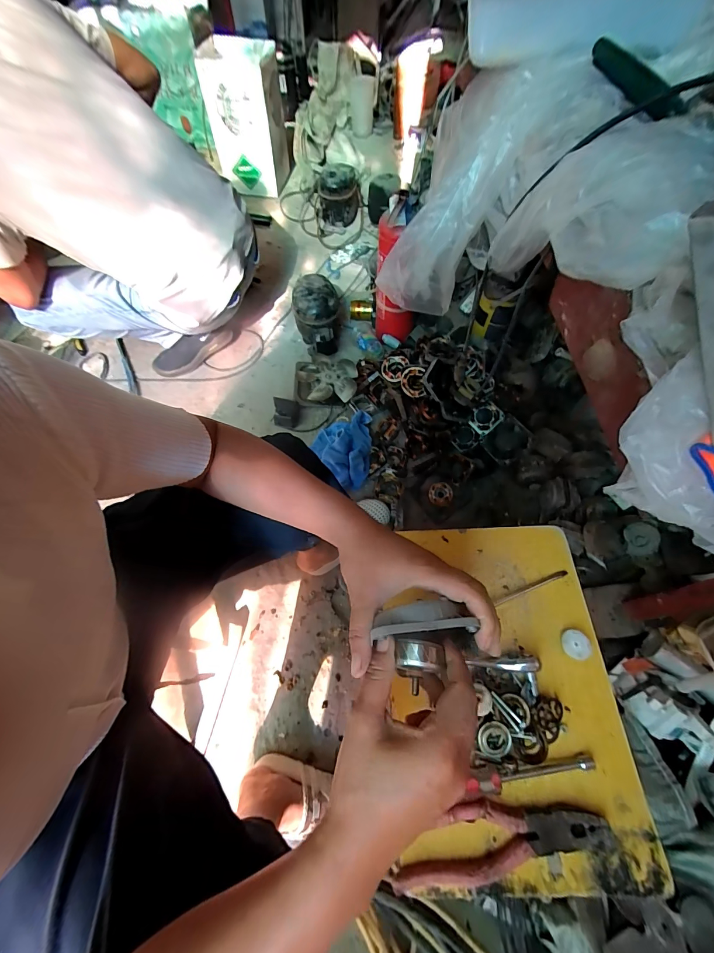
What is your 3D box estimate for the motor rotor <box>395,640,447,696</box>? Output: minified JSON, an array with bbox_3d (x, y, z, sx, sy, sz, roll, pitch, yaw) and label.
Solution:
[{"bbox_3d":[0.048,0.147,0.275,0.037,0.037,0.036,4,62,2],"label":"motor rotor"}]

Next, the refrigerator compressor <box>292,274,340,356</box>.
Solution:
[{"bbox_3d":[-0.126,-0.496,1.123,0.137,0.165,0.208,-5,63,-3],"label":"refrigerator compressor"}]

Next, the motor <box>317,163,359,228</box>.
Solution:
[{"bbox_3d":[-0.075,-1.156,1.465,0.166,0.190,0.154,-4,62,-3],"label":"motor"}]

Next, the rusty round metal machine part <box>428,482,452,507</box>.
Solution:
[{"bbox_3d":[0.219,0.047,0.928,0.061,0.013,0.061,-2,81,14],"label":"rusty round metal machine part"}]

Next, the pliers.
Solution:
[{"bbox_3d":[0.130,0.326,0.320,0.197,0.014,0.054,-9,63,-5],"label":"pliers"}]

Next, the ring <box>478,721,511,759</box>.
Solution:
[{"bbox_3d":[0.138,0.264,0.355,0.031,0.006,0.031,-2,80,10],"label":"ring"}]

